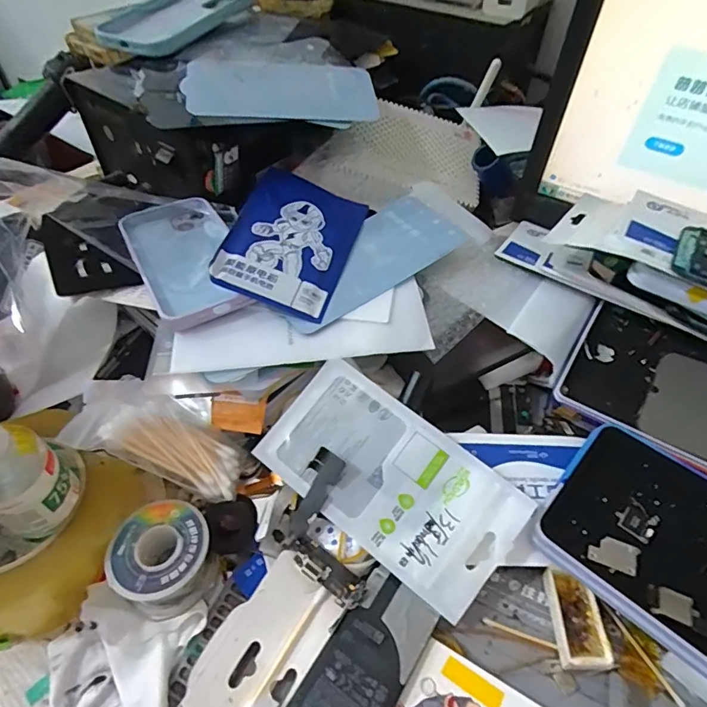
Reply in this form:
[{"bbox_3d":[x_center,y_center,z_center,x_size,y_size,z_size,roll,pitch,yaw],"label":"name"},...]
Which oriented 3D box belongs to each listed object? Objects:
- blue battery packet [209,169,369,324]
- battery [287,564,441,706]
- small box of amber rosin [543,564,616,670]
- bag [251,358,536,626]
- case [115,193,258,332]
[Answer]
[{"bbox_3d":[-0.045,-0.087,0.351,0.085,0.008,0.132,21,54,-4],"label":"blue battery packet"},{"bbox_3d":[0.007,0.158,0.240,0.043,0.004,0.084,28,54,21],"label":"battery"},{"bbox_3d":[0.121,0.145,0.257,0.023,0.016,0.048,-2,49,-3],"label":"small box of amber rosin"},{"bbox_3d":[0.021,0.074,0.277,0.147,0.005,0.080,35,80,16],"label":"bag"},{"bbox_3d":[-0.126,-0.078,0.357,0.076,0.013,0.148,-24,54,-20],"label":"case"}]

